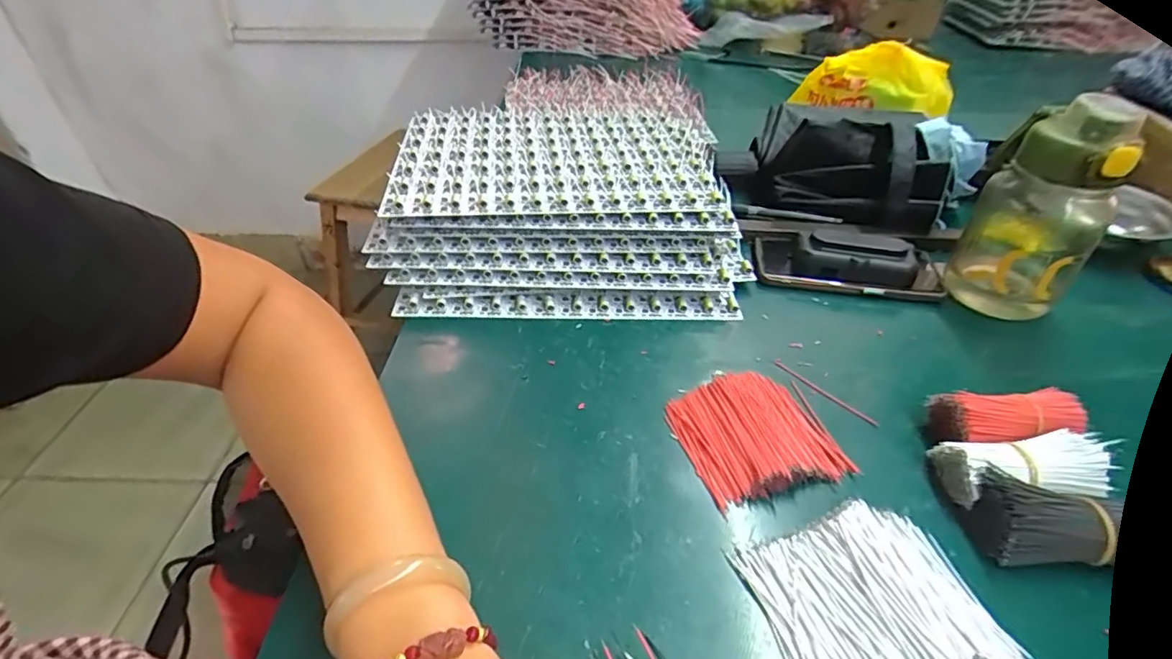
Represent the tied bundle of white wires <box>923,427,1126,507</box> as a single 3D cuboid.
[{"bbox_3d":[0.263,0.084,0.336,0.088,0.035,0.040,-1,40,-3],"label":"tied bundle of white wires"}]

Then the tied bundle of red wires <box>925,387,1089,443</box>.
[{"bbox_3d":[0.275,0.061,0.363,0.090,0.033,0.037,2,40,0],"label":"tied bundle of red wires"}]

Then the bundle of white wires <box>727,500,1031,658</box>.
[{"bbox_3d":[0.147,0.136,0.282,0.111,0.020,0.089,-11,42,-15],"label":"bundle of white wires"}]

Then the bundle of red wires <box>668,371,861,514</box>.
[{"bbox_3d":[0.111,0.065,0.367,0.098,0.020,0.087,-11,42,-15],"label":"bundle of red wires"}]

